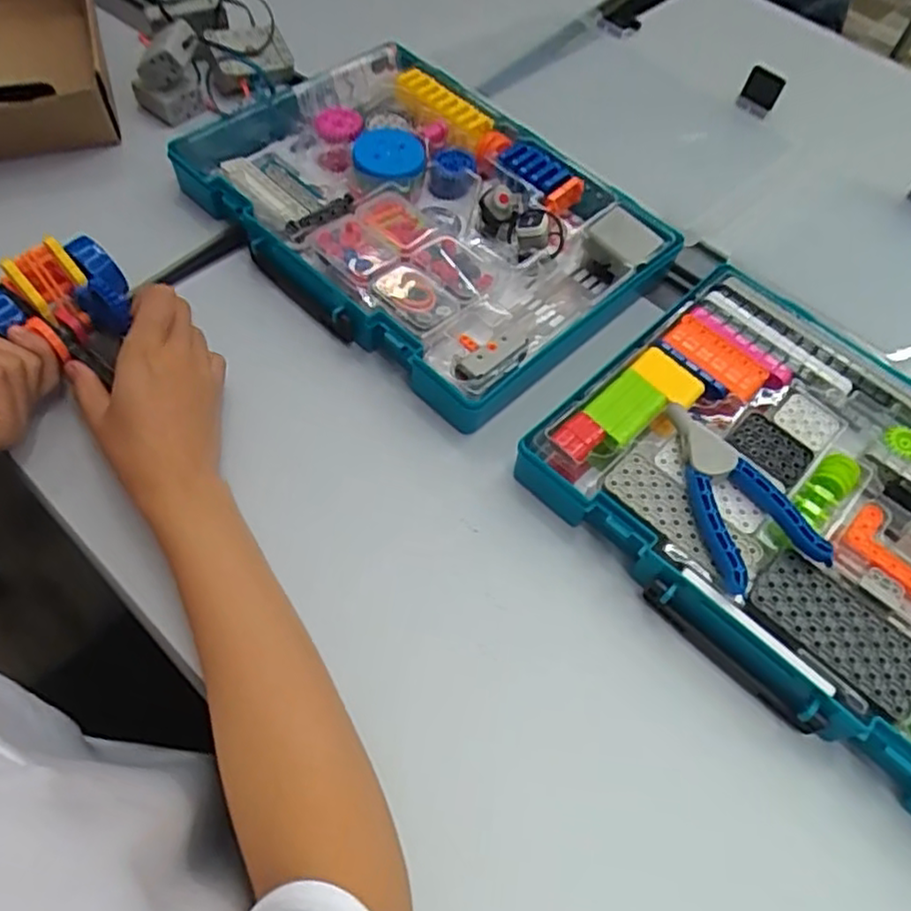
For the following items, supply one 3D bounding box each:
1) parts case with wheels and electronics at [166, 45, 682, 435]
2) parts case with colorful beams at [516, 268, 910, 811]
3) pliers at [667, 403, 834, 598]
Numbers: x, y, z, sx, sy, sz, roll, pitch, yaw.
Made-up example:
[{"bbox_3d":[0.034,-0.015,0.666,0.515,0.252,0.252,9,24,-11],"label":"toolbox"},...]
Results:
[{"bbox_3d":[-0.031,-0.209,0.606,0.375,0.078,0.272,40,64,17],"label":"parts case with wheels and electronics"},{"bbox_3d":[0.264,0.032,0.468,0.366,0.044,0.287,39,62,20],"label":"parts case with colorful beams"},{"bbox_3d":[0.186,0.022,0.443,0.073,0.019,0.130,-5,60,-8],"label":"pliers"}]

